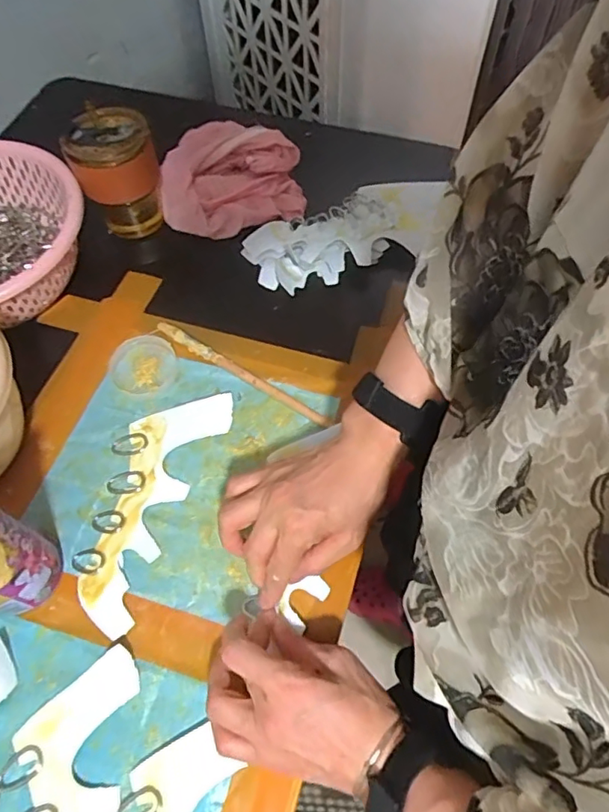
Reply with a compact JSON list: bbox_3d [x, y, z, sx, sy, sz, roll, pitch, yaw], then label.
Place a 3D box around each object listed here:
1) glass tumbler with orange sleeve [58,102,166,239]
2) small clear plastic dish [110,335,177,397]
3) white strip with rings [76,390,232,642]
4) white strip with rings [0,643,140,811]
[{"bbox_3d":[-0.197,-0.242,0.582,0.081,0.116,0.075,1,63,-3],"label":"glass tumbler with orange sleeve"},{"bbox_3d":[-0.156,-0.038,0.529,0.061,0.011,0.061,0,62,0],"label":"small clear plastic dish"},{"bbox_3d":[-0.141,0.074,0.473,0.081,0.010,0.215,18,64,9],"label":"white strip with rings"},{"bbox_3d":[-0.165,0.284,0.367,0.082,0.009,0.213,-1,62,0],"label":"white strip with rings"}]

